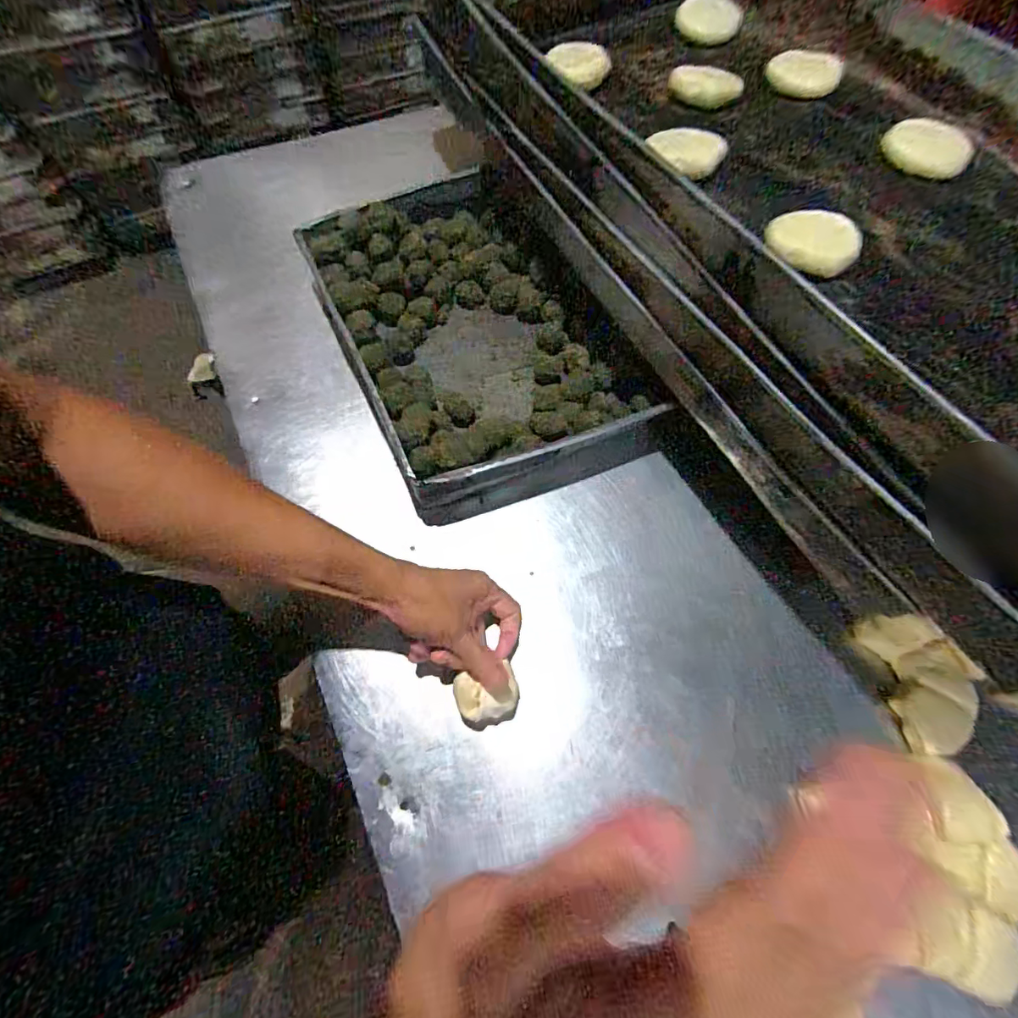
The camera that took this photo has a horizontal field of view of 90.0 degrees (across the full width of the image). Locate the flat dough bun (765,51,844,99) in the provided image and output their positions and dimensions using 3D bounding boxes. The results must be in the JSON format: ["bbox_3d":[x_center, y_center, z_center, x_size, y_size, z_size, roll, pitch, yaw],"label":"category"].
[{"bbox_3d":[0.301,-0.448,0.520,0.072,0.014,0.050,24,98,13],"label":"flat dough bun"}]

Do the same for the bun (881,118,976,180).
[{"bbox_3d":[0.370,-0.320,0.450,0.070,0.015,0.059,37,72,9],"label":"bun"}]

